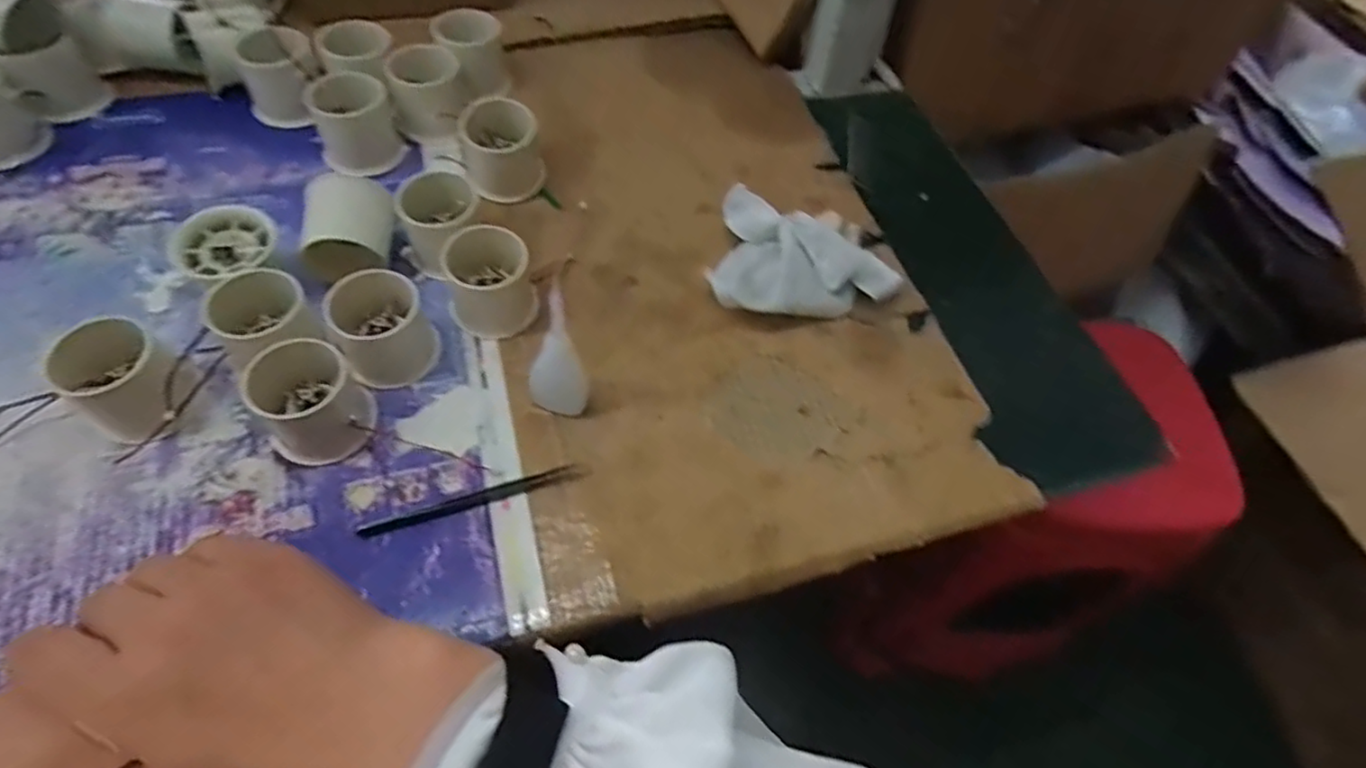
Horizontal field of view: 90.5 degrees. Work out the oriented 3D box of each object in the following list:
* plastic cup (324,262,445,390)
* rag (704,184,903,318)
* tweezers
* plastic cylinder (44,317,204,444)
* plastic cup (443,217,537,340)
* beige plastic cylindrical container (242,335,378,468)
[{"bbox_3d":[-0.181,-0.033,0.409,0.054,0.049,0.052,2,58,-4],"label":"plastic cup"},{"bbox_3d":[0.084,-0.097,0.485,0.132,0.044,0.111,3,58,-3],"label":"rag"},{"bbox_3d":[-0.116,0.065,0.383,0.123,0.006,0.010,-17,61,-14],"label":"tweezers"},{"bbox_3d":[-0.306,-0.003,0.371,0.052,0.047,0.049,29,61,12],"label":"plastic cylinder"},{"bbox_3d":[-0.126,-0.069,0.438,0.053,0.044,0.057,2,58,-4],"label":"plastic cup"},{"bbox_3d":[-0.209,0.010,0.380,0.054,0.049,0.053,2,58,-4],"label":"beige plastic cylindrical container"}]

